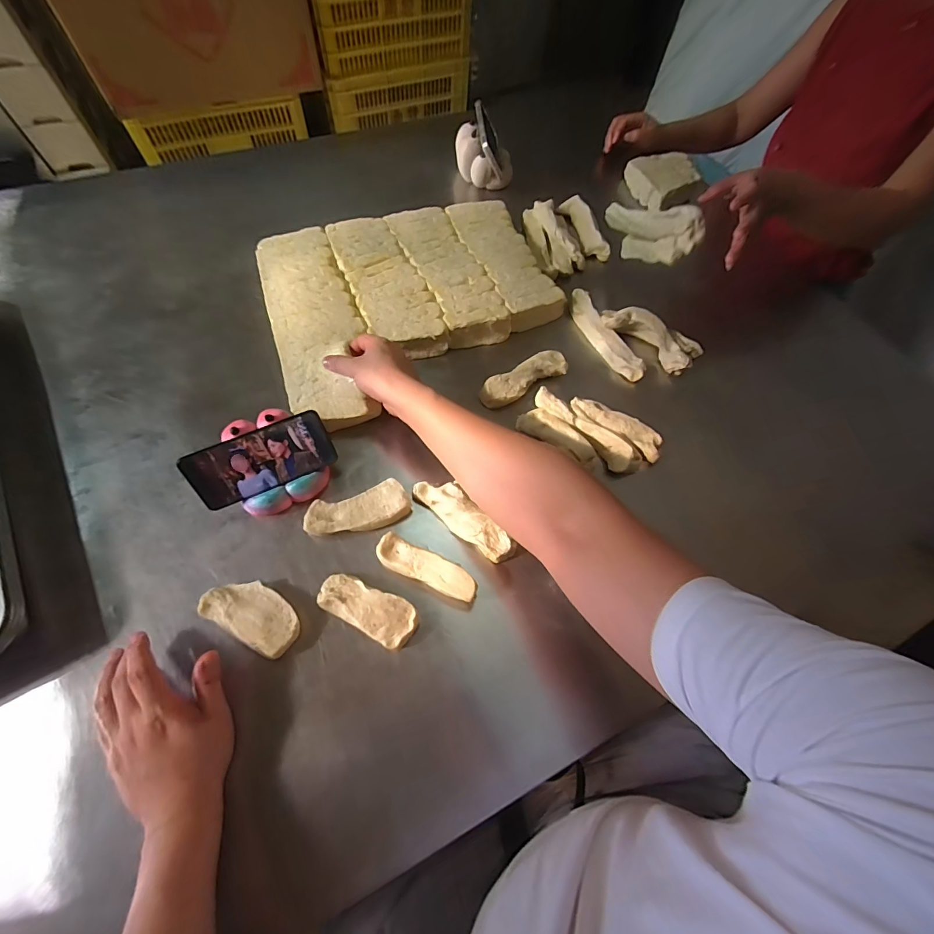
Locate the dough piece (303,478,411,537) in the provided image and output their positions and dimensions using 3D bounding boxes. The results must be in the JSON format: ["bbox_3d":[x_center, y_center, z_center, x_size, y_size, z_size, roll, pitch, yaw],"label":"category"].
[{"bbox_3d":[-0.134,0.058,0.515,0.123,0.036,0.049,-16,66,-10],"label":"dough piece"}]

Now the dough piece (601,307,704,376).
[{"bbox_3d":[0.294,-0.213,0.651,0.162,0.039,0.071,33,67,13],"label":"dough piece"}]

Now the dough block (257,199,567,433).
[{"bbox_3d":[-0.081,-0.275,0.666,0.451,0.056,0.357,-21,67,-12],"label":"dough block"}]

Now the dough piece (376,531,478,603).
[{"bbox_3d":[-0.047,0.119,0.478,0.124,0.027,0.035,26,66,10],"label":"dough piece"}]

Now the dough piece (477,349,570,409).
[{"bbox_3d":[0.089,-0.132,0.624,0.144,0.038,0.047,-30,69,-15],"label":"dough piece"}]

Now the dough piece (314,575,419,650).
[{"bbox_3d":[-0.111,0.157,0.461,0.111,0.026,0.050,28,66,10],"label":"dough piece"}]

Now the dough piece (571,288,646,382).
[{"bbox_3d":[0.218,-0.210,0.668,0.036,0.037,0.184,-23,68,-13],"label":"dough piece"}]

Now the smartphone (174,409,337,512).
[{"bbox_3d":[-0.242,-0.007,0.491,0.157,0.073,0.007,-24,32,-12],"label":"smartphone"}]

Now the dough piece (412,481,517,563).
[{"bbox_3d":[-0.003,0.062,0.508,0.140,0.021,0.045,41,70,16],"label":"dough piece"}]

